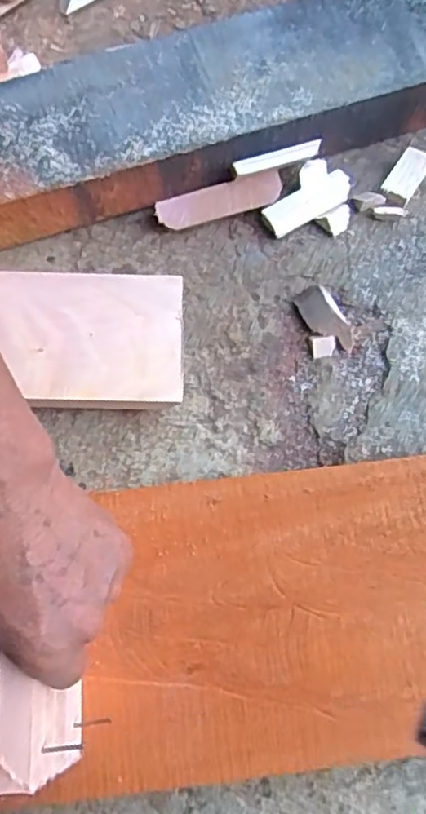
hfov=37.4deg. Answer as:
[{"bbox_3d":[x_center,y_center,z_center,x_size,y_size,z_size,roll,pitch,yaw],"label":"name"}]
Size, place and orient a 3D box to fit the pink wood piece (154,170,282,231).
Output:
[{"bbox_3d":[0.006,-0.178,0.546,0.109,0.008,0.028,-16,112,3],"label":"pink wood piece"}]

